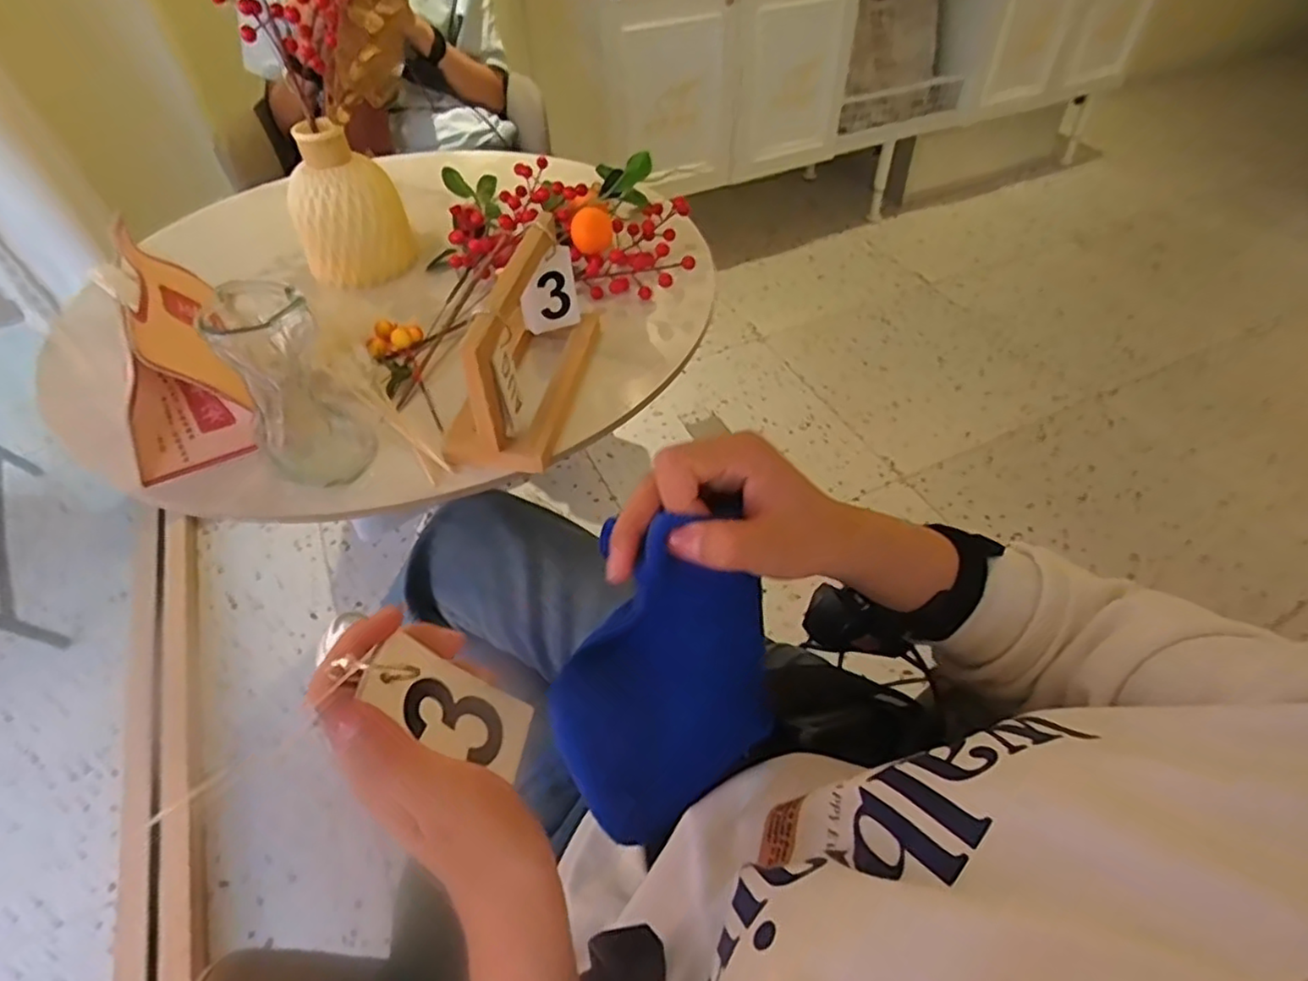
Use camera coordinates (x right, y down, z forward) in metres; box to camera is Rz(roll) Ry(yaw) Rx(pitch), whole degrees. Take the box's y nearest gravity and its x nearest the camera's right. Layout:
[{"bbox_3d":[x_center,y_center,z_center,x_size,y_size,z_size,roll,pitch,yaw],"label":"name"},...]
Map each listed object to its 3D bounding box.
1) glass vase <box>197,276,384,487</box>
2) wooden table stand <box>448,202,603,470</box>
[{"bbox_3d":[-0.274,-0.077,0.504,0.074,0.147,0.073,-33,55,-25],"label":"glass vase"},{"bbox_3d":[-0.110,-0.125,0.560,0.079,0.113,0.197,8,49,9],"label":"wooden table stand"}]

